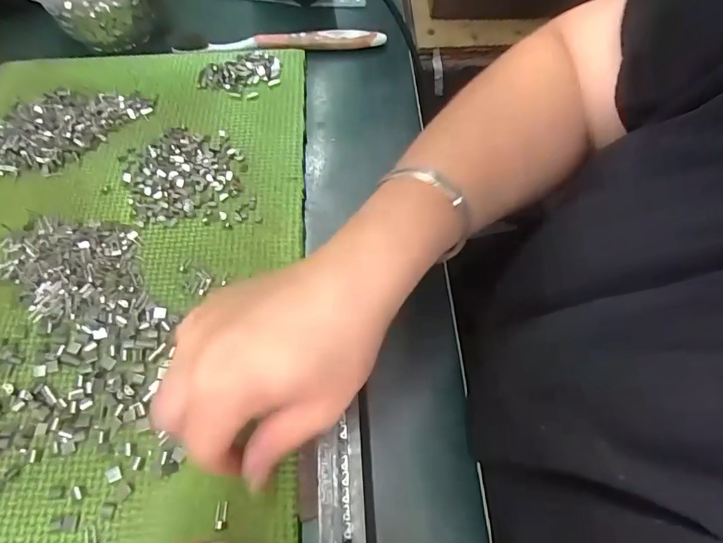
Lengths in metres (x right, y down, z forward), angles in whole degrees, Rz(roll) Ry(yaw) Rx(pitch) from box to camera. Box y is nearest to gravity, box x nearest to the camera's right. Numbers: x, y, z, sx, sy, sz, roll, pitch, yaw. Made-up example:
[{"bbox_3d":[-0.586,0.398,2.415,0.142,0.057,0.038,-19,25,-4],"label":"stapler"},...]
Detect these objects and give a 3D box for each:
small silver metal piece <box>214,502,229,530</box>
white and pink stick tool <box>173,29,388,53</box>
[{"bbox_3d":[-0.069,0.120,0.219,0.005,0.004,0.012,-2,50,-1],"label":"small silver metal piece"},{"bbox_3d":[-0.070,-0.198,0.382,0.178,0.013,0.012,-3,63,-2],"label":"white and pink stick tool"}]

